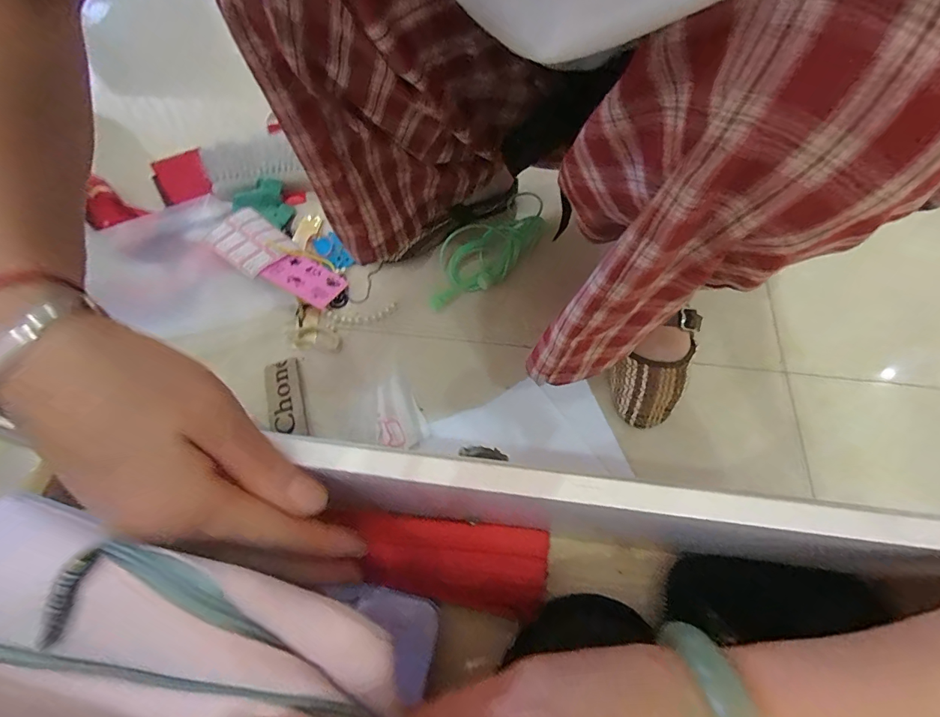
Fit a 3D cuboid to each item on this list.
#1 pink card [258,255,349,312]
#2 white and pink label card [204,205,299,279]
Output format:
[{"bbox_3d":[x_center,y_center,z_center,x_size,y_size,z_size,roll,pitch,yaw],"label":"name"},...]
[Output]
[{"bbox_3d":[-0.226,-0.112,0.584,0.099,0.007,0.061,27,58,4],"label":"pink card"},{"bbox_3d":[-0.317,-0.170,0.602,0.119,0.009,0.083,37,62,15],"label":"white and pink label card"}]

